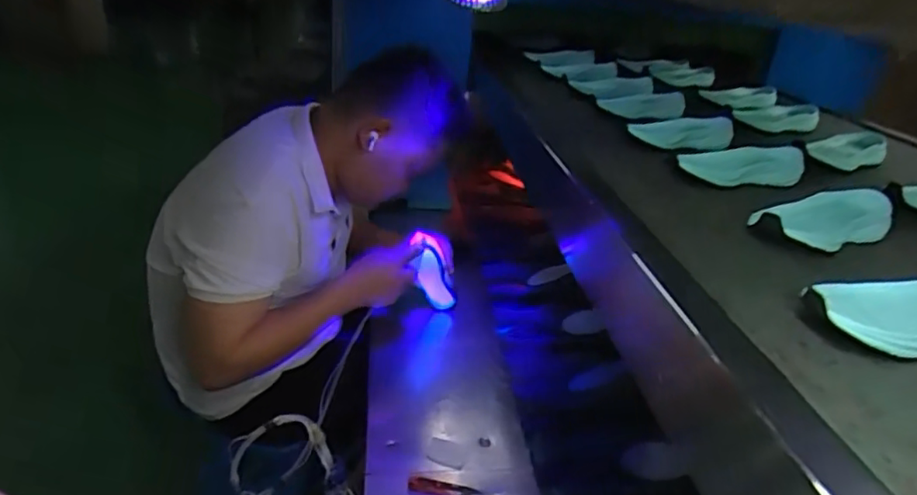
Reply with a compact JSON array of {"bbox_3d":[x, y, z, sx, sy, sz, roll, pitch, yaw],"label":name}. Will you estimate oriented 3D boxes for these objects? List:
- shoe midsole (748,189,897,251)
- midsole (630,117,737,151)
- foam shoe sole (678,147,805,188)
[{"bbox_3d":[0.389,-0.031,0.643,0.192,0.035,0.073,-5,29,-29],"label":"shoe midsole"},{"bbox_3d":[0.346,-0.180,0.941,0.151,0.036,0.072,4,26,1],"label":"midsole"},{"bbox_3d":[0.370,-0.109,0.798,0.178,0.036,0.054,2,26,-16],"label":"foam shoe sole"}]

